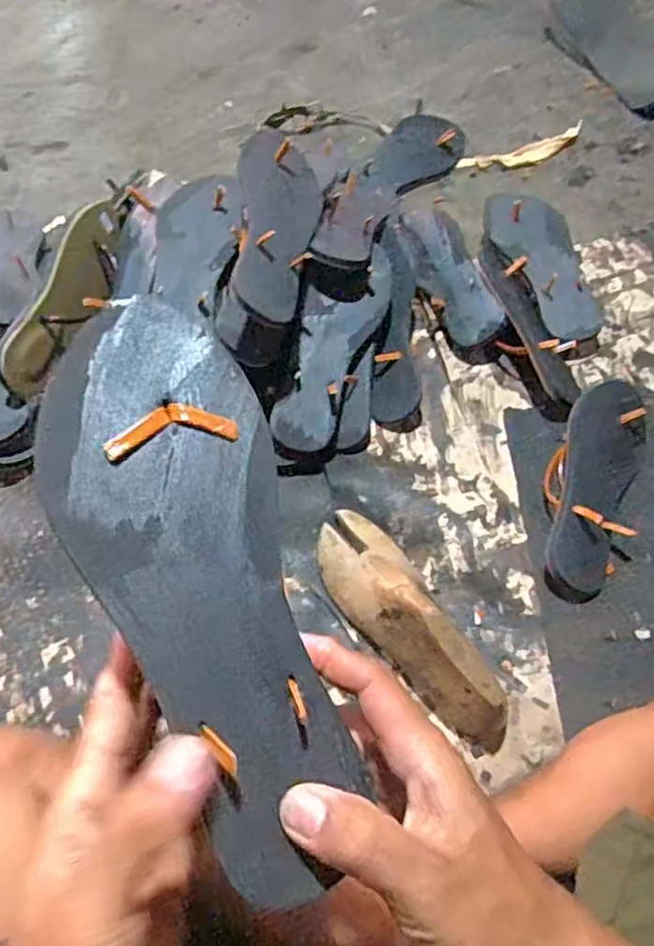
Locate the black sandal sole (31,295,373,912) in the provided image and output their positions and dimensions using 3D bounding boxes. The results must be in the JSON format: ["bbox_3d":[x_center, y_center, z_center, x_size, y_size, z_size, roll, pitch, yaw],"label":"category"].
[{"bbox_3d":[-0.050,0.045,0.262,0.085,0.025,0.242,-19,84,-7],"label":"black sandal sole"}]

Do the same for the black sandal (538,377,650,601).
[{"bbox_3d":[0.276,0.004,0.671,0.091,0.039,0.265,15,65,10],"label":"black sandal"}]

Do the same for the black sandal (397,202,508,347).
[{"bbox_3d":[0.143,-0.255,0.801,0.075,0.043,0.222,-14,64,-4],"label":"black sandal"}]

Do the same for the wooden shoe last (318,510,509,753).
[{"bbox_3d":[0.071,0.135,0.593,0.081,0.071,0.256,-28,66,-11],"label":"wooden shoe last"}]

